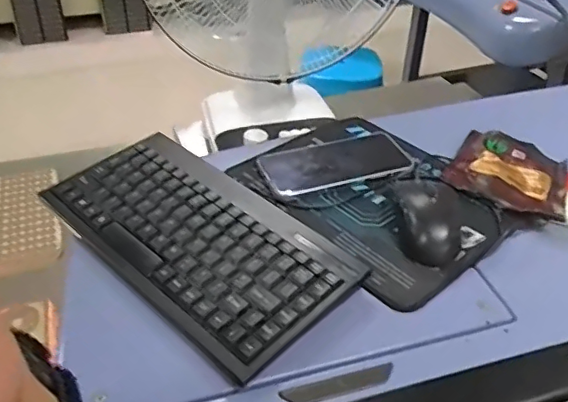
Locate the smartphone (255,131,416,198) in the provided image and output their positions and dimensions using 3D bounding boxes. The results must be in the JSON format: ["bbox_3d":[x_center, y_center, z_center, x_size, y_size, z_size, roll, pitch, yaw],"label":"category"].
[{"bbox_3d":[0.056,-0.040,0.609,0.160,0.014,0.075,-12,41,-15],"label":"smartphone"}]

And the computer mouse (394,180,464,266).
[{"bbox_3d":[0.139,0.009,0.524,0.059,0.034,0.106,1,40,0],"label":"computer mouse"}]

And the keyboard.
[{"bbox_3d":[-0.081,0.030,0.500,0.282,0.032,0.144,31,48,31],"label":"keyboard"}]

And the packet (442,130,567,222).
[{"bbox_3d":[0.249,-0.033,0.610,0.121,0.018,0.135,20,43,22],"label":"packet"}]

